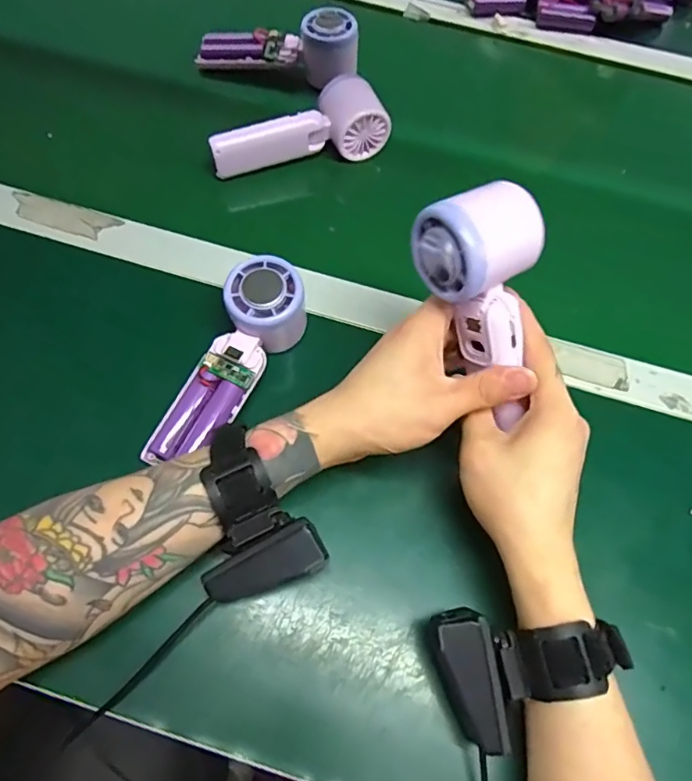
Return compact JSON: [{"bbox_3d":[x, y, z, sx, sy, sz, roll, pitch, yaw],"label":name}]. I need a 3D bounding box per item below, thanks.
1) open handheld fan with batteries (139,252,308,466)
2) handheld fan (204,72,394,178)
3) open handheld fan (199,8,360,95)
[{"bbox_3d":[-0.084,-0.017,0.401,0.050,0.052,0.160,29,81,10],"label":"open handheld fan with batteries"},{"bbox_3d":[-0.044,-0.239,0.504,0.163,0.051,0.048,-18,65,-13],"label":"handheld fan"},{"bbox_3d":[-0.067,-0.353,0.561,0.158,0.051,0.055,6,62,-1],"label":"open handheld fan"}]

